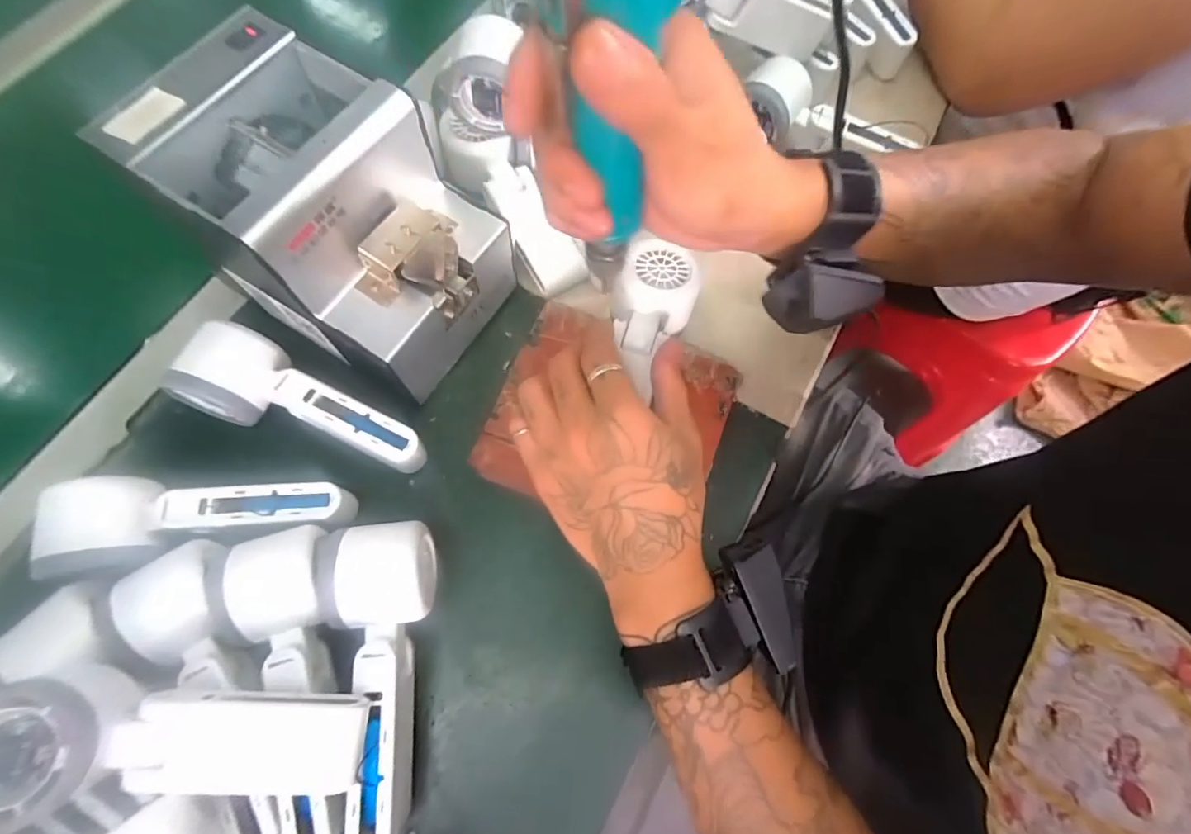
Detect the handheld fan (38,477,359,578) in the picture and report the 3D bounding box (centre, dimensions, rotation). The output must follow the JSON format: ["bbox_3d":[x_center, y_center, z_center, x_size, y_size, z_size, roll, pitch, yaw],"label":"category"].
[{"bbox_3d":[-0.235,0.066,0.314,0.155,0.055,0.058,0,71,-2],"label":"handheld fan"}]

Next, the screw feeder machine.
[{"bbox_3d":[-0.158,-0.120,0.332,0.164,0.138,0.120,30,72,8],"label":"screw feeder machine"}]

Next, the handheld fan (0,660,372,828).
[{"bbox_3d":[-0.201,0.156,0.255,0.163,0.047,0.048,11,70,-15],"label":"handheld fan"}]

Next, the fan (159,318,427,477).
[{"bbox_3d":[-0.186,-0.012,0.335,0.159,0.044,0.056,19,71,5],"label":"fan"}]

